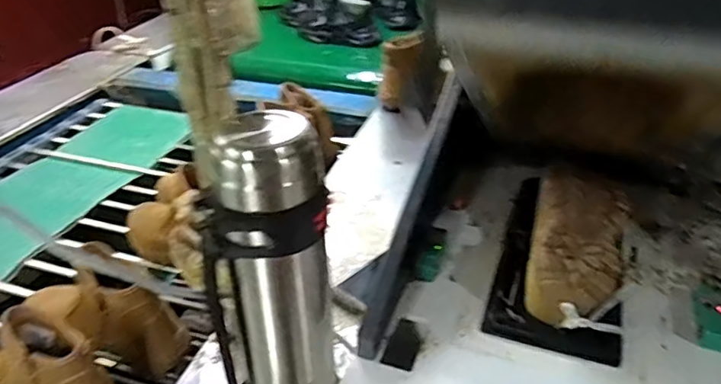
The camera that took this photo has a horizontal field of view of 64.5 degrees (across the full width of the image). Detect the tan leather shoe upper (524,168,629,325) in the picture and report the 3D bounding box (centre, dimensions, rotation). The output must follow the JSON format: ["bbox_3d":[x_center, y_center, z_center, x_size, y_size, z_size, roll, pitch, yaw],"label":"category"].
[{"bbox_3d":[0.262,0.062,0.701,0.099,0.080,0.232,12,37,17],"label":"tan leather shoe upper"}]

